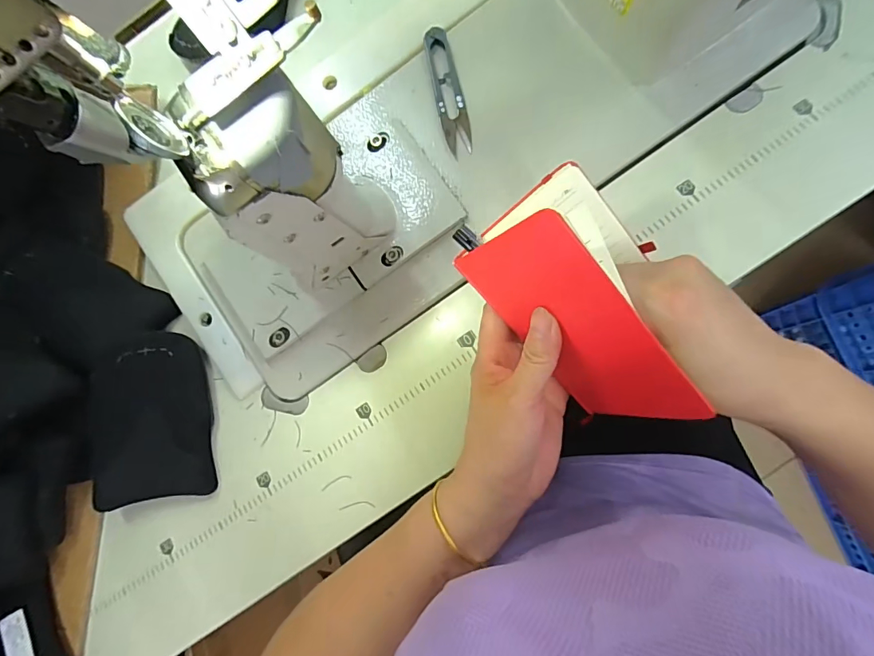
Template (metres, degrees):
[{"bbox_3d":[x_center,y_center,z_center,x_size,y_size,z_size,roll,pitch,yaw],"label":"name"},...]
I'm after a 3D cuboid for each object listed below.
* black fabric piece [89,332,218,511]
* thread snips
[{"bbox_3d":[-0.230,0.071,0.362,0.086,0.010,0.132,-6,84,-11],"label":"black fabric piece"},{"bbox_3d":[0.009,-0.190,0.357,0.022,0.008,0.102,-12,78,9],"label":"thread snips"}]

